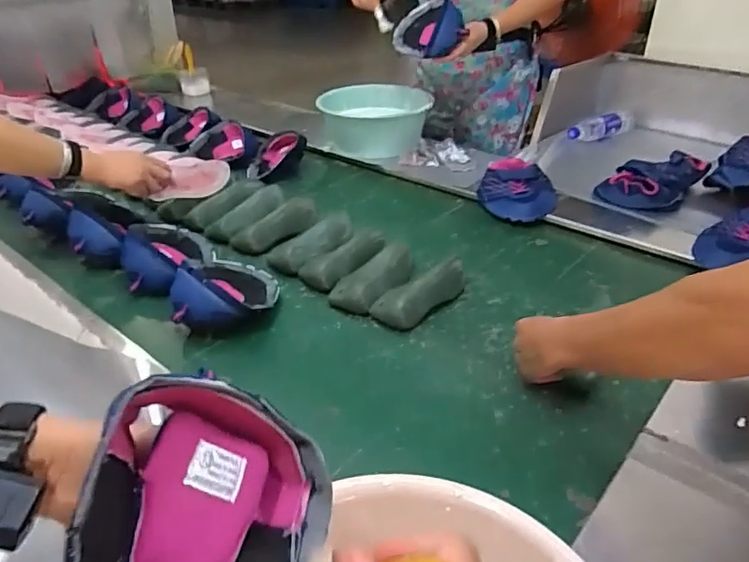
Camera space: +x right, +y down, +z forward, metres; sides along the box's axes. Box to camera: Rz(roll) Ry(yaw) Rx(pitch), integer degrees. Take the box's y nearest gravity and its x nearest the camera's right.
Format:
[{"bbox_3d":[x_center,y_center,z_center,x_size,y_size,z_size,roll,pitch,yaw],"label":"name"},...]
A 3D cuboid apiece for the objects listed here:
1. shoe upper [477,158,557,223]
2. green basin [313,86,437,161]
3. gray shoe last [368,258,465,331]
[{"bbox_3d":[0.313,-0.201,1.233,0.163,0.085,0.137,9,33,14],"label":"shoe upper"},{"bbox_3d":[0.000,-0.459,1.596,0.304,0.131,0.304,0,32,0],"label":"green basin"},{"bbox_3d":[0.074,0.011,0.930,0.088,0.070,0.171,26,41,35],"label":"gray shoe last"}]

